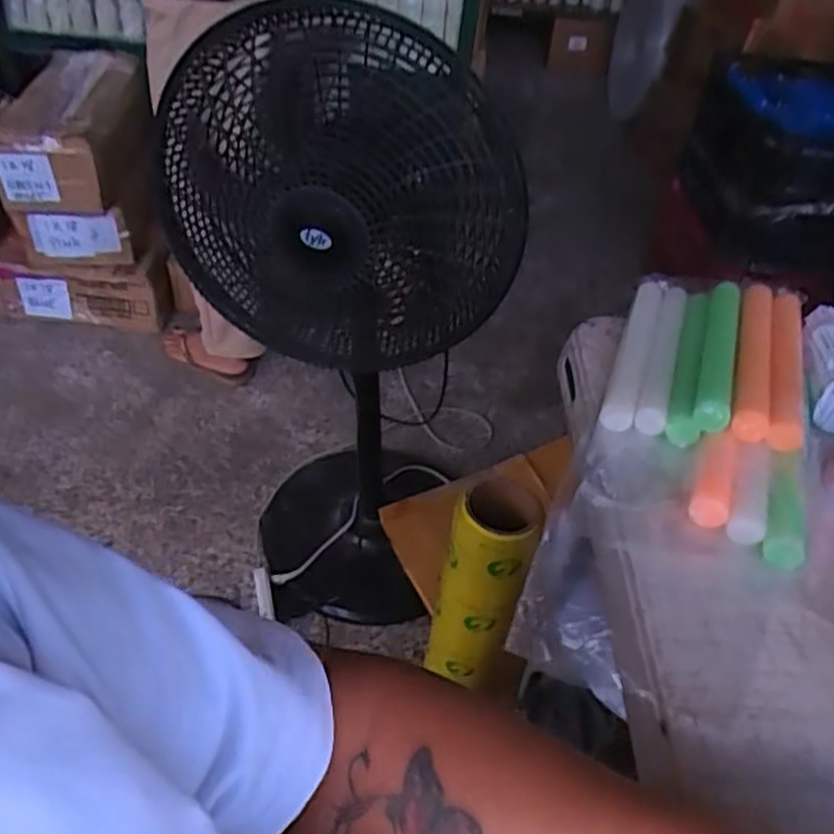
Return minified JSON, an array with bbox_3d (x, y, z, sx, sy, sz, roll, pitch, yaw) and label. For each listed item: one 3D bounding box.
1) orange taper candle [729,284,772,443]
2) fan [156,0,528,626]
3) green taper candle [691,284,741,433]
[{"bbox_3d":[0.255,-0.050,0.556,0.026,0.018,0.193,18,43,12],"label":"orange taper candle"},{"bbox_3d":[-0.122,-0.094,1.064,0.376,0.898,0.322,-6,43,-13],"label":"fan"},{"bbox_3d":[0.228,-0.053,0.554,0.024,0.020,0.178,18,43,13],"label":"green taper candle"}]

